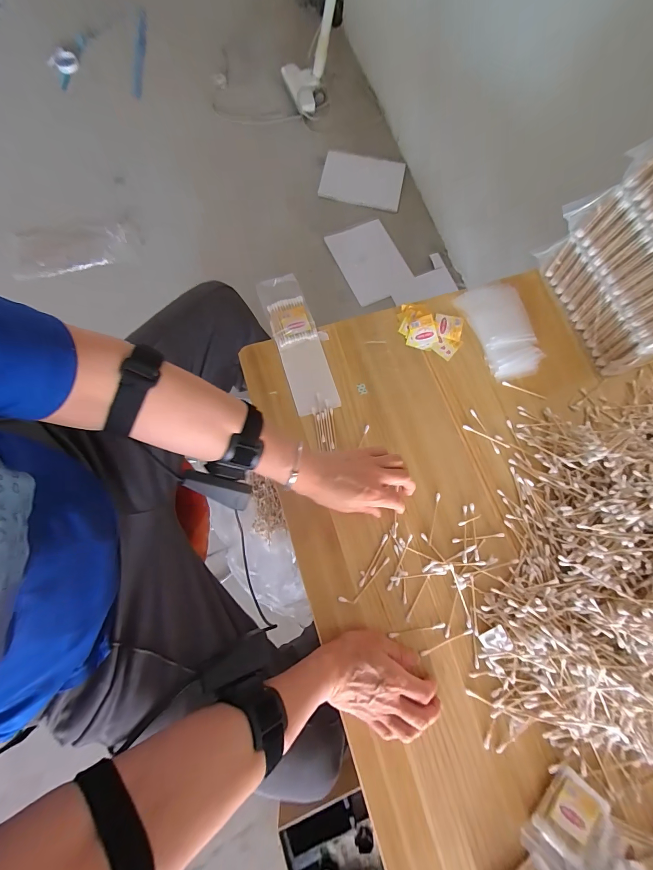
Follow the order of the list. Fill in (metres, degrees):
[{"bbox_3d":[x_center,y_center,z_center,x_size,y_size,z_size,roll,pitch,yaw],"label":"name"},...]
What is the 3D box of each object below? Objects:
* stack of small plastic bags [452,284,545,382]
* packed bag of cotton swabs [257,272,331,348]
[{"bbox_3d":[0.270,-0.160,0.511,0.083,0.017,0.151,-22,82,8],"label":"stack of small plastic bags"},{"bbox_3d":[-0.059,-0.189,0.513,0.071,0.017,0.125,-22,79,-9],"label":"packed bag of cotton swabs"}]

